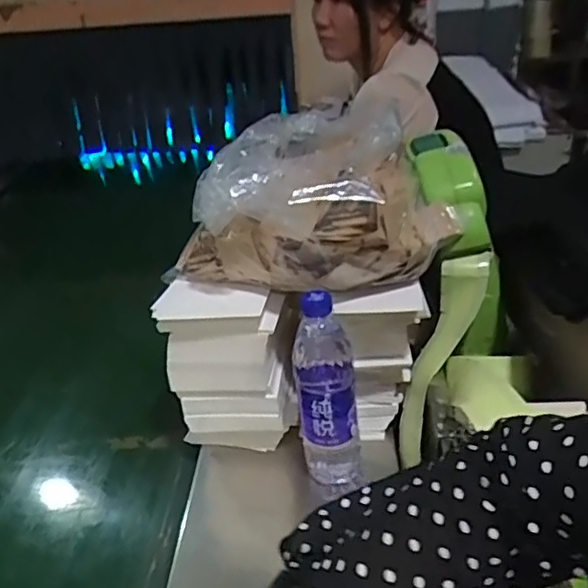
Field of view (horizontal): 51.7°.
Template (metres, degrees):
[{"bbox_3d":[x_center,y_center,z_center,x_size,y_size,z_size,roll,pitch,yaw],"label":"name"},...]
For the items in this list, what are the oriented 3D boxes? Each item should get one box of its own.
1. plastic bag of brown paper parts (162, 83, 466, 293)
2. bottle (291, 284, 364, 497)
[{"bbox_3d":[0.018,-0.098,0.671,0.250,0.128,0.246,-30,38,-35],"label":"plastic bag of brown paper parts"},{"bbox_3d":[0.037,0.110,0.641,0.066,0.232,0.053,-5,31,1],"label":"bottle"}]

